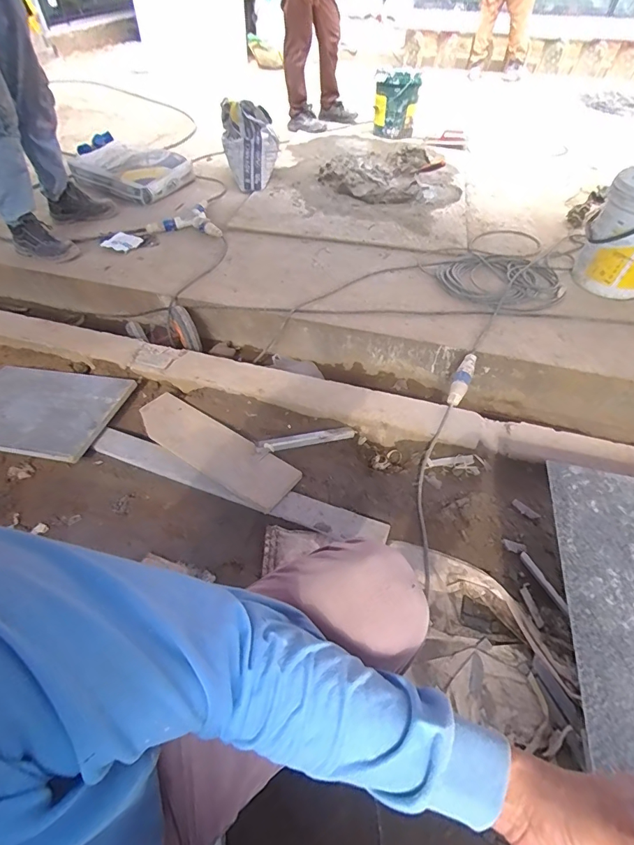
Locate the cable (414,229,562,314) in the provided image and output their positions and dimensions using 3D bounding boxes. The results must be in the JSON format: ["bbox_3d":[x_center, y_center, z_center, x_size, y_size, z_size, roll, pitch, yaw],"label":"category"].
[{"bbox_3d":[0.769,-0.621,1.592,0.623,0.041,0.482,-32,58,-23],"label":"cable"}]

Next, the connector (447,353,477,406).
[{"bbox_3d":[0.451,-0.137,1.240,0.051,0.045,0.232,22,54,16],"label":"connector"}]

